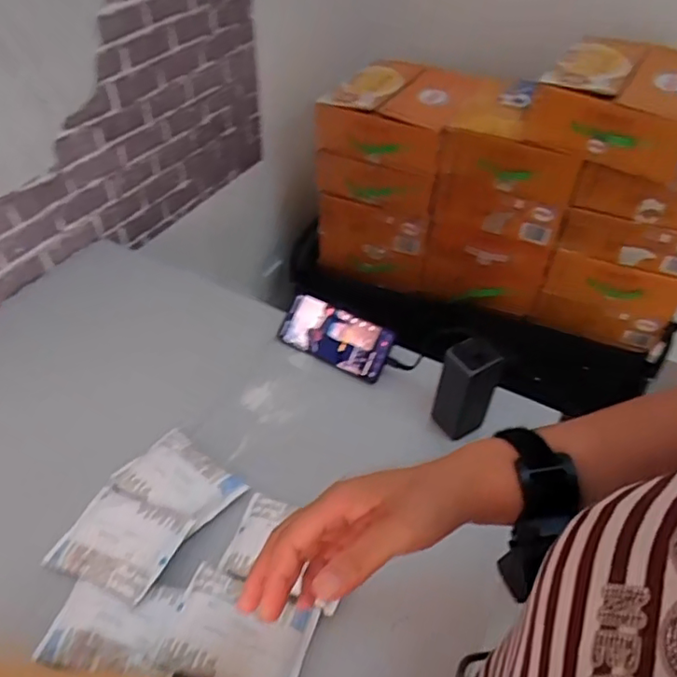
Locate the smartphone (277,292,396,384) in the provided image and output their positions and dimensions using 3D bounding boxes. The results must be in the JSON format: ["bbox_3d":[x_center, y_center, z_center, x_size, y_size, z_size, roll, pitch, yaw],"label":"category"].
[{"bbox_3d":[-0.005,-0.003,0.834,0.160,0.080,0.010,24,7,17],"label":"smartphone"}]

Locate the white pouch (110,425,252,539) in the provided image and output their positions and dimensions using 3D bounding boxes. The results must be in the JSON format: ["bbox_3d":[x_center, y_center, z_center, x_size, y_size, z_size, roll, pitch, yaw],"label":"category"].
[{"bbox_3d":[-0.184,0.167,0.681,0.132,0.036,0.089,31,55,25],"label":"white pouch"}]

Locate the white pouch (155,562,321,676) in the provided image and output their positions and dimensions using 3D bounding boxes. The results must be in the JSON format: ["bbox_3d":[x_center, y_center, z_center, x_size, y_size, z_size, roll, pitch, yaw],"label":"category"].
[{"bbox_3d":[-0.093,0.276,0.549,0.125,0.021,0.095,14,49,13],"label":"white pouch"}]

